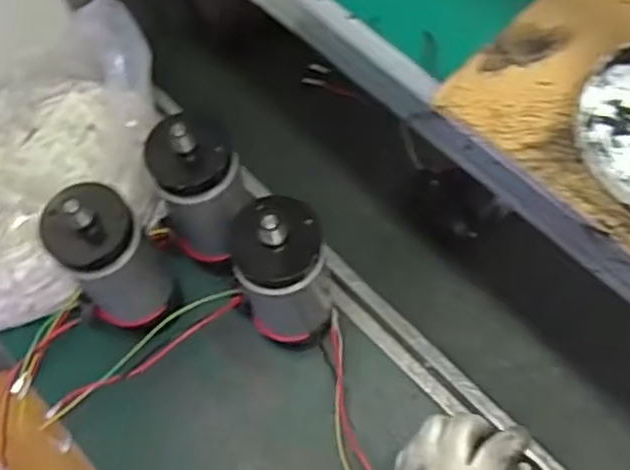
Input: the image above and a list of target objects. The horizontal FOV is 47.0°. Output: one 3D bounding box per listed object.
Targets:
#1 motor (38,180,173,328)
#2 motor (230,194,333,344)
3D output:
[{"bbox_3d":[-0.193,0.024,0.687,0.081,0.187,0.081,-35,67,-13],"label":"motor"},{"bbox_3d":[-0.029,0.040,0.685,0.080,0.225,0.074,-1,64,3],"label":"motor"}]

